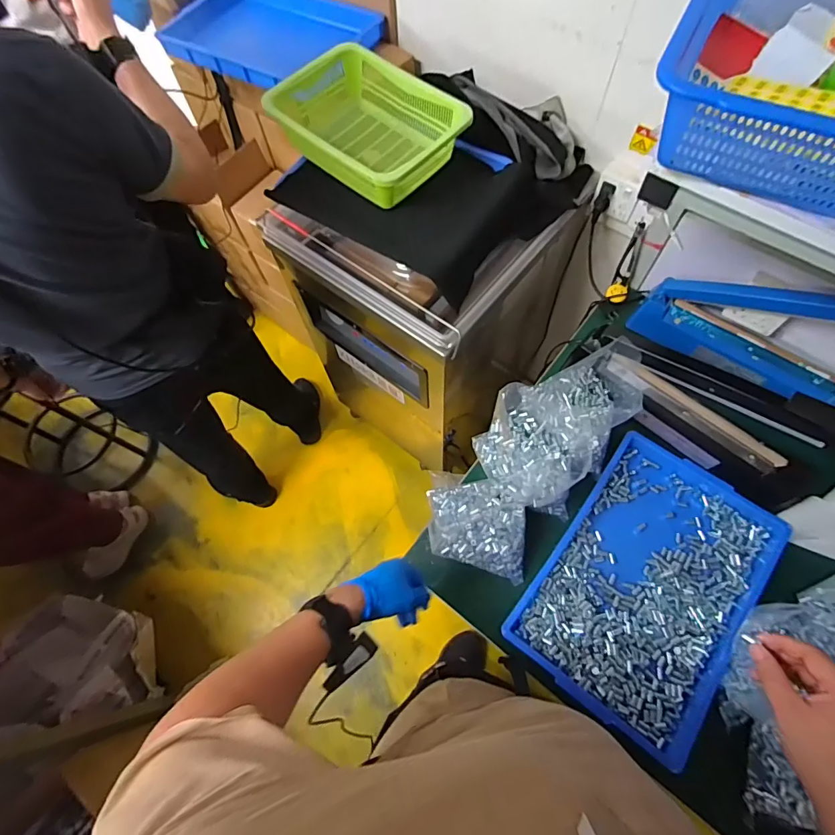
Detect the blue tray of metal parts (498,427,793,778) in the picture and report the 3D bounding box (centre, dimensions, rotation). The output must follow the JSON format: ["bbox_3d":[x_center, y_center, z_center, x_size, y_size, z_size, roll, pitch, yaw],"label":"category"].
[{"bbox_3d":[0.367,0.259,0.722,0.283,0.045,0.426,34,72,16],"label":"blue tray of metal parts"}]

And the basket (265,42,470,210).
[{"bbox_3d":[-0.091,-0.532,0.828,0.314,0.123,0.245,37,73,17],"label":"basket"}]

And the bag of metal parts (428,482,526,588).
[{"bbox_3d":[0.099,0.185,0.751,0.159,0.073,0.155,0,66,2],"label":"bag of metal parts"}]

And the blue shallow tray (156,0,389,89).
[{"bbox_3d":[-0.321,-0.848,0.996,0.441,0.034,0.303,23,69,12],"label":"blue shallow tray"}]

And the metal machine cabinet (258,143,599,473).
[{"bbox_3d":[0.055,-0.278,1.220,0.461,0.870,0.532,42,74,18],"label":"metal machine cabinet"}]

